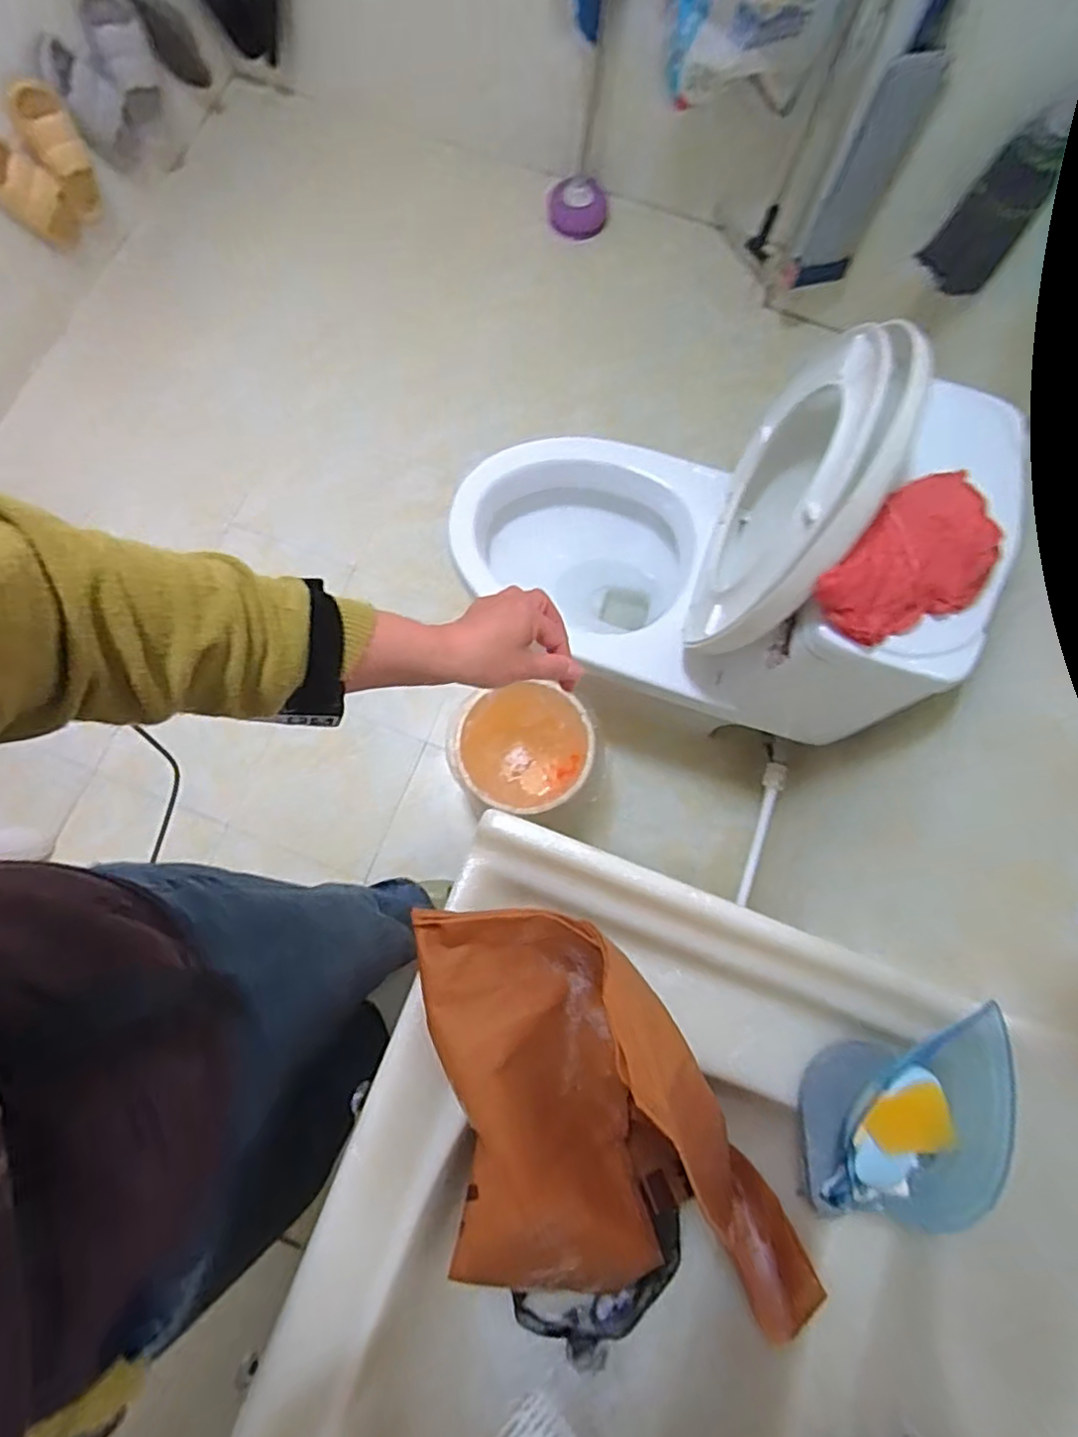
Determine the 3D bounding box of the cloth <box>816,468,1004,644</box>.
[{"bbox_3d":[0.385,-0.156,0.673,0.197,0.073,0.133,-37,80,-9],"label":"cloth"}]

